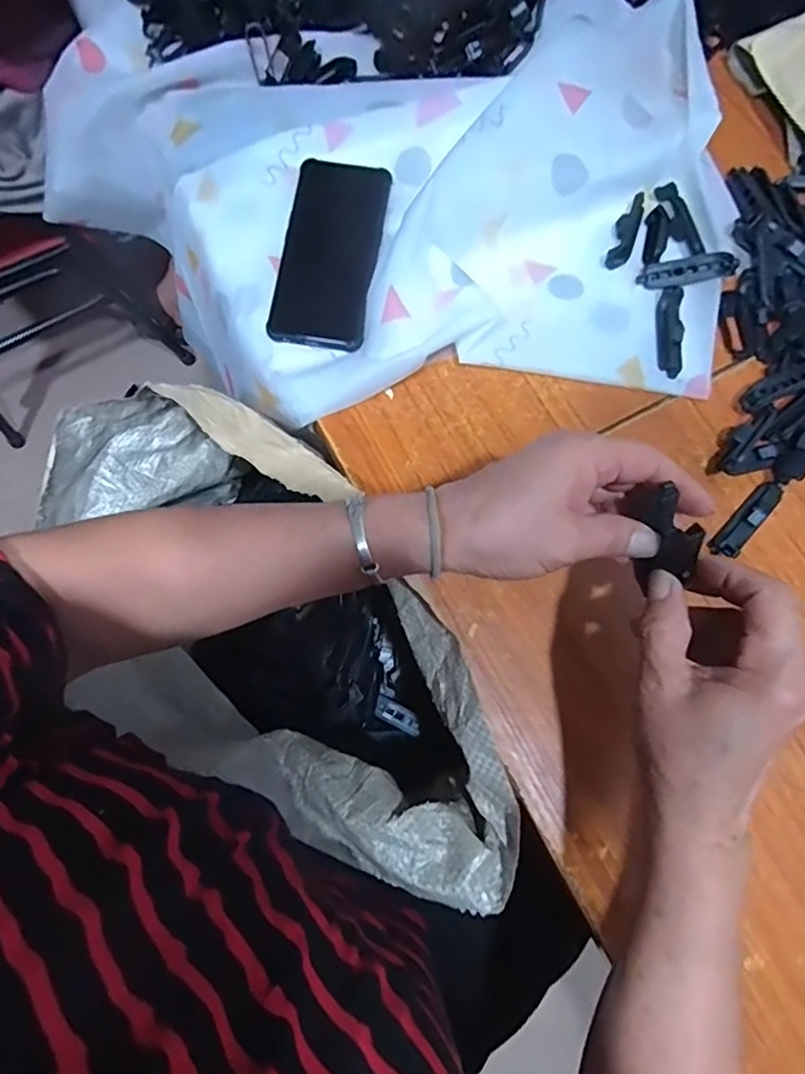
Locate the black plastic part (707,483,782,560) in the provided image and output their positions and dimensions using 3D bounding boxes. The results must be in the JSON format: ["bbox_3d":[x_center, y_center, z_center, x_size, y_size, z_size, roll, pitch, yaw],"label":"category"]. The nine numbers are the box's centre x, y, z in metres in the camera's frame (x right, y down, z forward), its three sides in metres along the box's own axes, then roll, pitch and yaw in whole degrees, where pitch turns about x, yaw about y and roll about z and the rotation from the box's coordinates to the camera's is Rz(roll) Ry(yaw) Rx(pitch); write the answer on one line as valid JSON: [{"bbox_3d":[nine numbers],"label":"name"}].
[{"bbox_3d":[0.251,-0.013,0.421,0.020,0.015,0.071,44,79,9],"label":"black plastic part"}]

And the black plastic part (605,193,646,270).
[{"bbox_3d":[0.186,-0.255,0.485,0.018,0.012,0.071,20,76,4],"label":"black plastic part"}]

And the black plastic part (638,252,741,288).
[{"bbox_3d":[0.227,-0.211,0.466,0.072,0.007,0.022,-6,75,11],"label":"black plastic part"}]

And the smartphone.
[{"bbox_3d":[-0.058,-0.230,0.472,0.074,0.016,0.158,9,75,1],"label":"smartphone"}]

